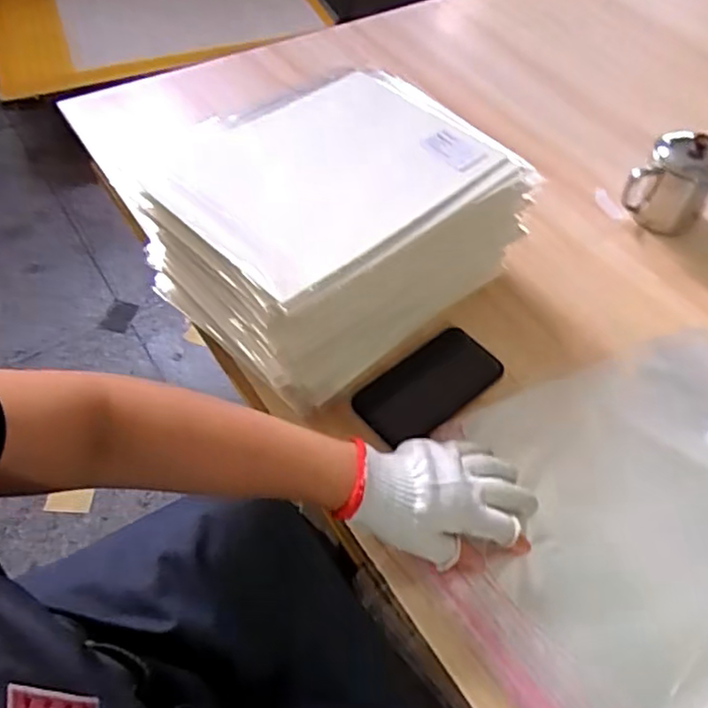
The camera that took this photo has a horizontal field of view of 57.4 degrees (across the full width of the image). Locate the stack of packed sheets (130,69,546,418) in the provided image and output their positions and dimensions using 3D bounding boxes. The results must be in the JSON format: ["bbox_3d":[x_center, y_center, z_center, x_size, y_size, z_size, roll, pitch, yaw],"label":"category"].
[{"bbox_3d":[-0.021,-0.135,0.670,0.326,0.165,0.264,-36,63,-26],"label":"stack of packed sheets"}]

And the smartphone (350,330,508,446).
[{"bbox_3d":[0.074,0.032,0.647,0.147,0.009,0.076,-33,62,-24],"label":"smartphone"}]

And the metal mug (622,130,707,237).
[{"bbox_3d":[0.387,-0.207,0.780,0.096,0.100,0.077,27,56,15],"label":"metal mug"}]

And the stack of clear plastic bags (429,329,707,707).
[{"bbox_3d":[0.259,0.138,0.568,0.381,0.020,0.290,-28,60,-18],"label":"stack of clear plastic bags"}]

